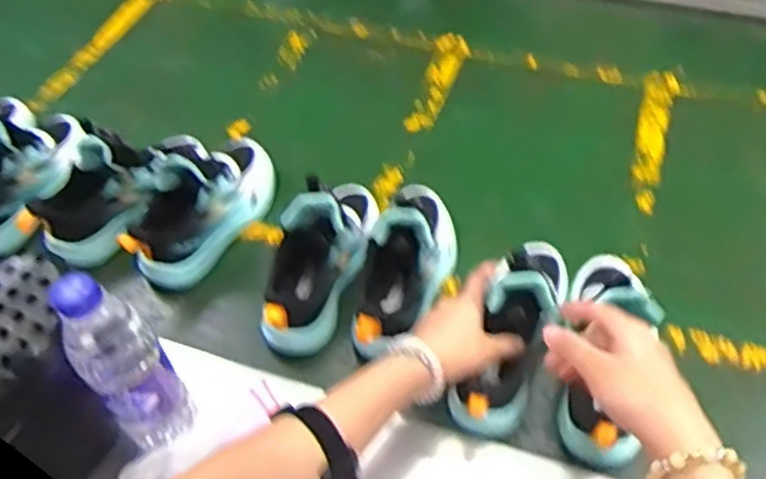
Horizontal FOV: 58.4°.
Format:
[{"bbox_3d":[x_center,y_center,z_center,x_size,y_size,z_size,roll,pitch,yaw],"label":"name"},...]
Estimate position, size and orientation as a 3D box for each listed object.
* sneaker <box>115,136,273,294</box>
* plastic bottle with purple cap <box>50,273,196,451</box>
[{"bbox_3d":[-0.204,-0.054,0.768,0.099,0.102,0.209,25,56,21],"label":"sneaker"},{"bbox_3d":[-0.205,0.099,0.546,0.060,0.204,0.063,-30,56,-20],"label":"plastic bottle with purple cap"}]

